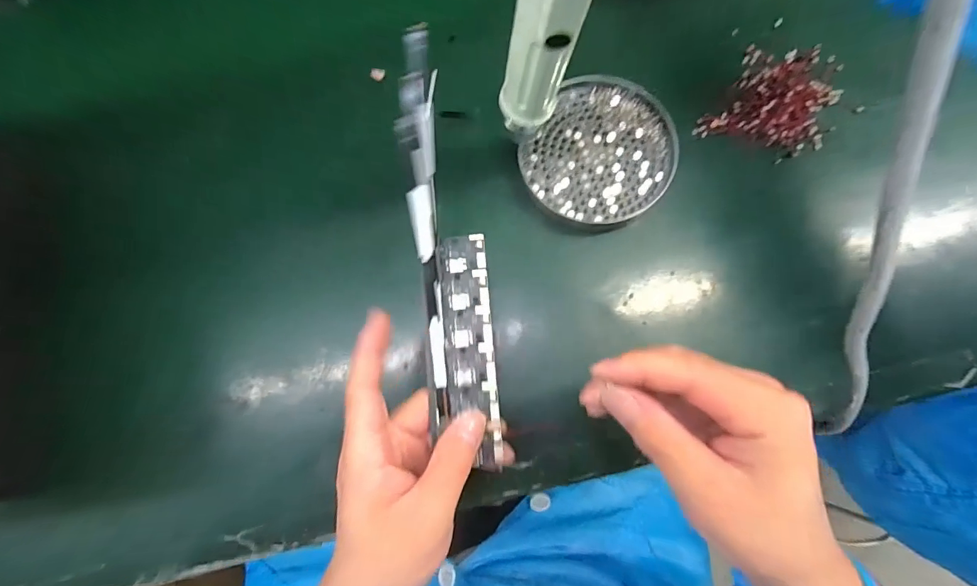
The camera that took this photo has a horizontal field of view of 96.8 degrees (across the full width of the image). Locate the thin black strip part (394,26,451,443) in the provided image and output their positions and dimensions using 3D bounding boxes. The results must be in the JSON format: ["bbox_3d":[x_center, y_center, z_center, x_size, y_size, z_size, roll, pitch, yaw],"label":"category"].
[{"bbox_3d":[-0.033,-0.026,0.233,0.017,0.019,0.205,-2,101,1],"label":"thin black strip part"}]

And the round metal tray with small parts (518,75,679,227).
[{"bbox_3d":[0.085,-0.104,0.325,0.103,0.014,0.114,33,81,7],"label":"round metal tray with small parts"}]

